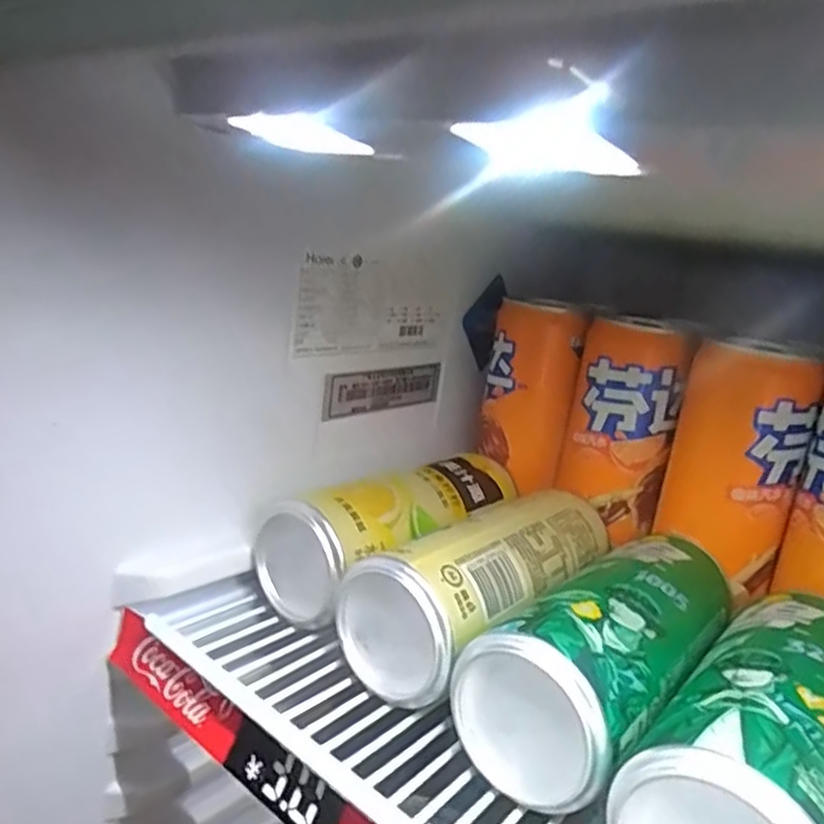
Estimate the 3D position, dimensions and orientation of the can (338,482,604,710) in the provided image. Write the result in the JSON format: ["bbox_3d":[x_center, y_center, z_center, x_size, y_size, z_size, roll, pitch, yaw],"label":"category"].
[{"bbox_3d":[0.036,0.072,0.292,0.051,0.051,0.138,19,18,39],"label":"can"}]

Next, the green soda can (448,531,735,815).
[{"bbox_3d":[0.080,0.085,0.258,0.055,0.053,0.144,18,17,35],"label":"green soda can"}]

